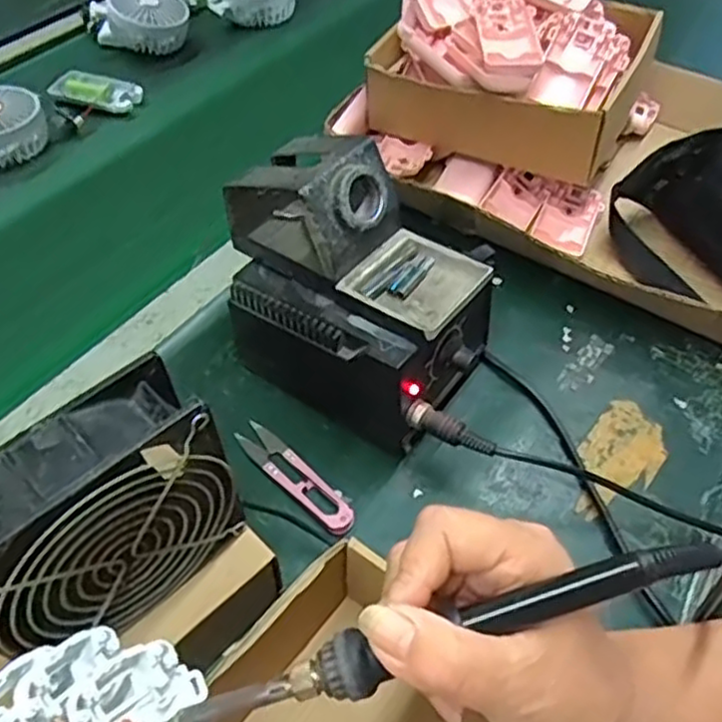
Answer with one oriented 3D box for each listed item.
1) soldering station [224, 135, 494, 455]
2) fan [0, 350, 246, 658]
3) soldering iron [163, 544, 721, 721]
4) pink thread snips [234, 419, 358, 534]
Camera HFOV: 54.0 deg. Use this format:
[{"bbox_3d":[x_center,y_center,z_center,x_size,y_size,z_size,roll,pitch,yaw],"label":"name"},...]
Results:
[{"bbox_3d":[-0.008,-0.044,0.460,0.181,0.158,0.100,31,56,22],"label":"soldering station"},{"bbox_3d":[-0.117,0.073,0.315,0.119,0.111,0.046,-35,59,-27],"label":"fan"},{"bbox_3d":[0.028,0.101,0.247,0.211,0.017,0.025,-17,52,-1],"label":"soldering iron"},{"bbox_3d":[-0.042,0.073,0.458,0.023,0.012,0.103,-36,60,-27],"label":"pink thread snips"}]

